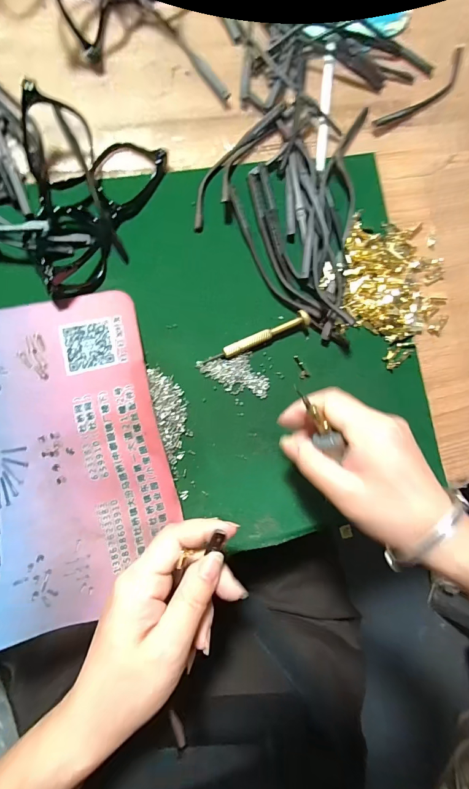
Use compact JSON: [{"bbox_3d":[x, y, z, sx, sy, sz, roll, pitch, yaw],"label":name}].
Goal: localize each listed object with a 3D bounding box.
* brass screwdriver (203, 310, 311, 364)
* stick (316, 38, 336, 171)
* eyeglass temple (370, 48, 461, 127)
[{"bbox_3d":[0.019,-0.044,0.294,0.090,0.013,0.013,-27,90,-9],"label":"brass screwdriver"},{"bbox_3d":[0.080,-0.255,0.319,0.010,0.004,0.121,8,85,-8],"label":"stick"},{"bbox_3d":[0.180,-0.283,0.339,0.128,0.006,0.023,-44,93,-9],"label":"eyeglass temple"}]

